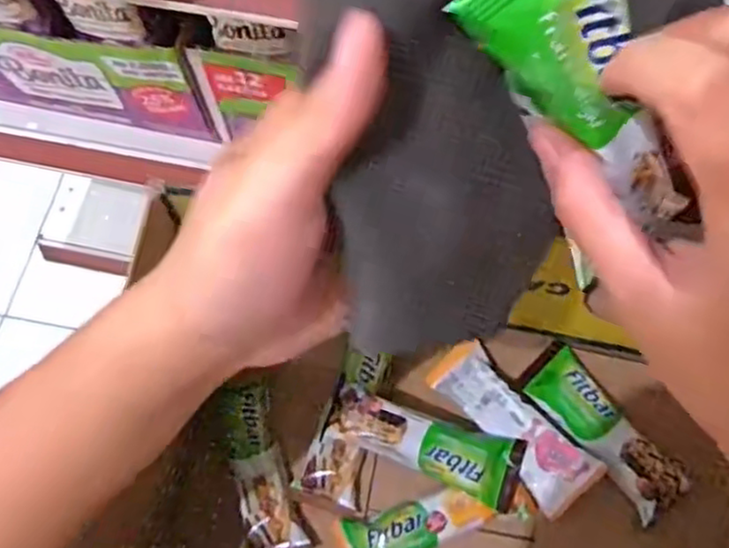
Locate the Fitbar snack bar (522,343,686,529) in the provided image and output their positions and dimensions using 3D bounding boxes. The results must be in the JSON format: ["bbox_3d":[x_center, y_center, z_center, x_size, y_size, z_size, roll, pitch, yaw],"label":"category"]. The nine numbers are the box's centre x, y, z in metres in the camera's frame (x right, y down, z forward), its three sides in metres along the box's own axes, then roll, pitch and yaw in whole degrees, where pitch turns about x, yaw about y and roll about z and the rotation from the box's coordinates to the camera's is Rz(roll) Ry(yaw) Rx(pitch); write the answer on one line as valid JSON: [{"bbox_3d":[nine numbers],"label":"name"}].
[{"bbox_3d":[0.162,0.106,0.470,0.040,0.023,0.126,-38,71,-12],"label":"Fitbar snack bar"}]

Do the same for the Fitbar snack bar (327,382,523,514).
[{"bbox_3d":[0.042,0.116,0.471,0.130,0.020,0.043,19,70,10],"label":"Fitbar snack bar"}]

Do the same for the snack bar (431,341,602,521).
[{"bbox_3d":[0.101,0.102,0.486,0.045,0.018,0.137,-36,55,-11],"label":"snack bar"}]

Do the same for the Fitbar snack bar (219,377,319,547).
[{"bbox_3d":[-0.074,0.138,0.489,0.039,0.019,0.117,-20,69,-5],"label":"Fitbar snack bar"}]

